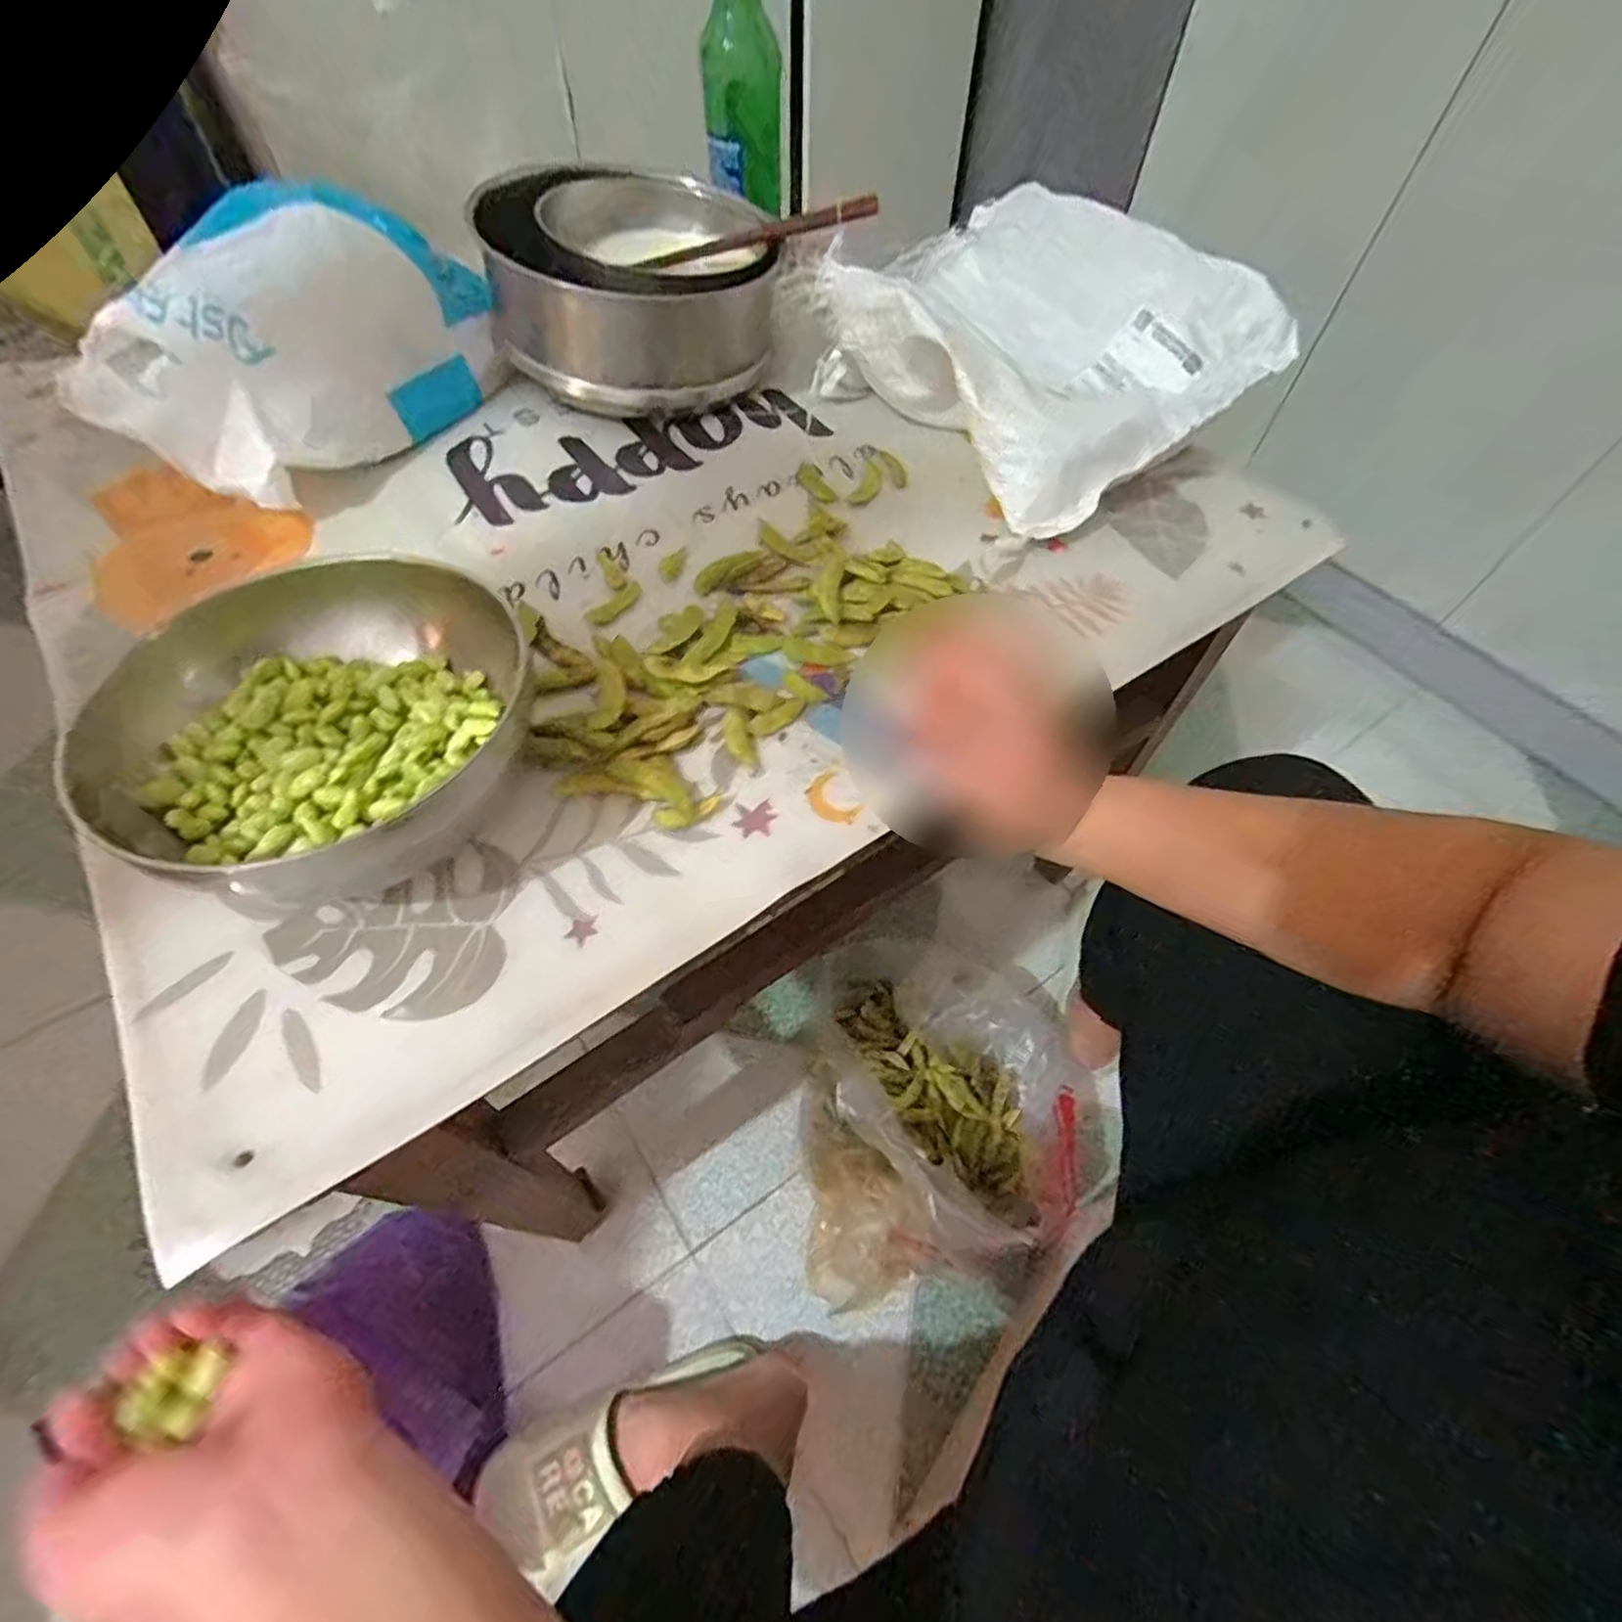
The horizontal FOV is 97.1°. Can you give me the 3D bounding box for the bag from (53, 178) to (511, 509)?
[{"bbox_3d":[-0.383,-0.349,0.520,0.205,0.114,0.265,20,58,11],"label":"bag"}]

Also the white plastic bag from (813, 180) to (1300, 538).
[{"bbox_3d":[0.161,-0.360,0.555,0.265,0.096,0.306,-36,64,-23],"label":"white plastic bag"}]

